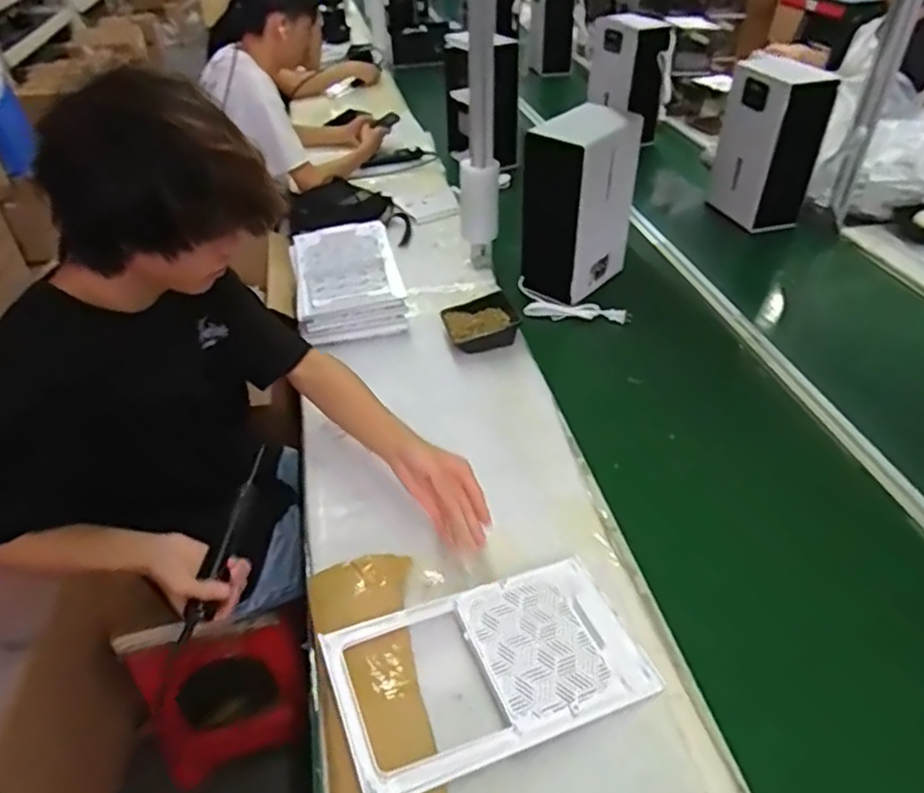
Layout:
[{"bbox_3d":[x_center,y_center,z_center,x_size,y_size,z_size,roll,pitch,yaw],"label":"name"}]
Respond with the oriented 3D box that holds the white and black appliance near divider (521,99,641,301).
[{"bbox_3d":[0.239,-0.410,1.394,0.204,0.349,0.161,-33,48,-31],"label":"white and black appliance near divider"}]

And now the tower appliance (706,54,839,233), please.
[{"bbox_3d":[0.750,-0.617,1.622,0.148,0.361,0.201,-13,41,-12],"label":"tower appliance"}]

